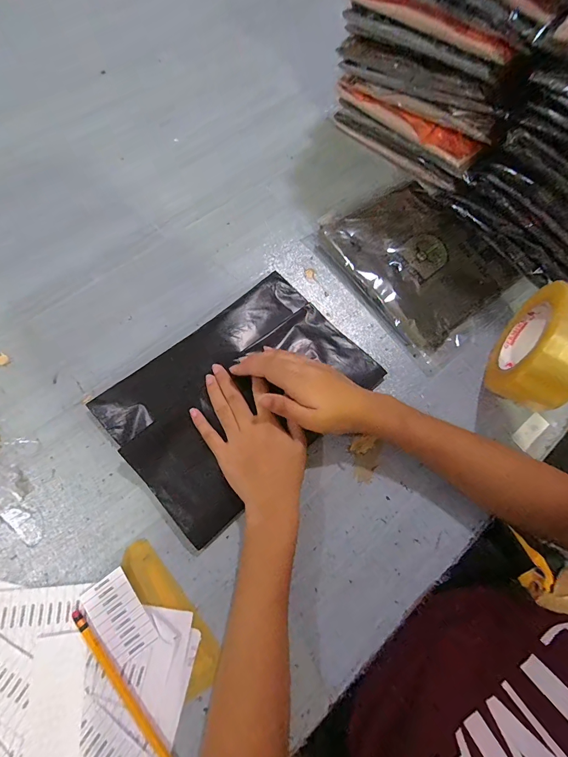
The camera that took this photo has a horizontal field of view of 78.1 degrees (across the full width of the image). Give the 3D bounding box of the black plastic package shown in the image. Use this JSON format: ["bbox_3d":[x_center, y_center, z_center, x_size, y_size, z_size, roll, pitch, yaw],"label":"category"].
[{"bbox_3d":[-0.046,0.009,0.393,0.277,0.022,0.190,-40,76,-16],"label":"black plastic package"}]

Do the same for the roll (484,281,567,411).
[{"bbox_3d":[0.269,-0.027,0.369,0.058,0.125,0.118,22,70,5],"label":"roll"}]

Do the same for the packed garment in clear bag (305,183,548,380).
[{"bbox_3d":[0.190,-0.154,0.469,0.212,0.023,0.242,-35,75,-14],"label":"packed garment in clear bag"}]

